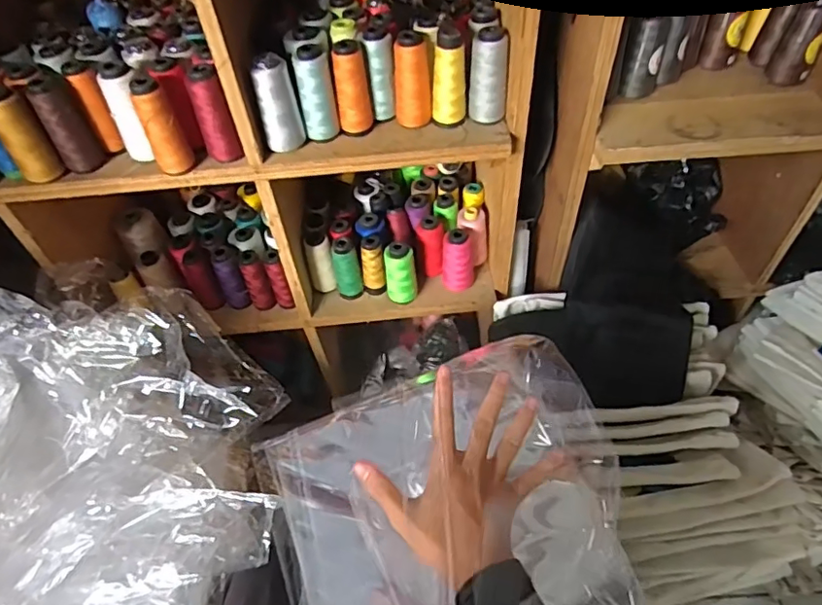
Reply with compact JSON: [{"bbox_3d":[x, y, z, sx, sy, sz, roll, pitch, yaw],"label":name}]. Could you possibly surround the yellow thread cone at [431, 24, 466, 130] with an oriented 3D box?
[{"bbox_3d":[0.048,-0.288,0.688,0.040,0.123,0.040,-3,50,1],"label":"yellow thread cone"}]

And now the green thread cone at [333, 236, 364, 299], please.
[{"bbox_3d":[-0.106,-0.057,0.917,0.041,0.109,0.039,-7,50,-3],"label":"green thread cone"}]

